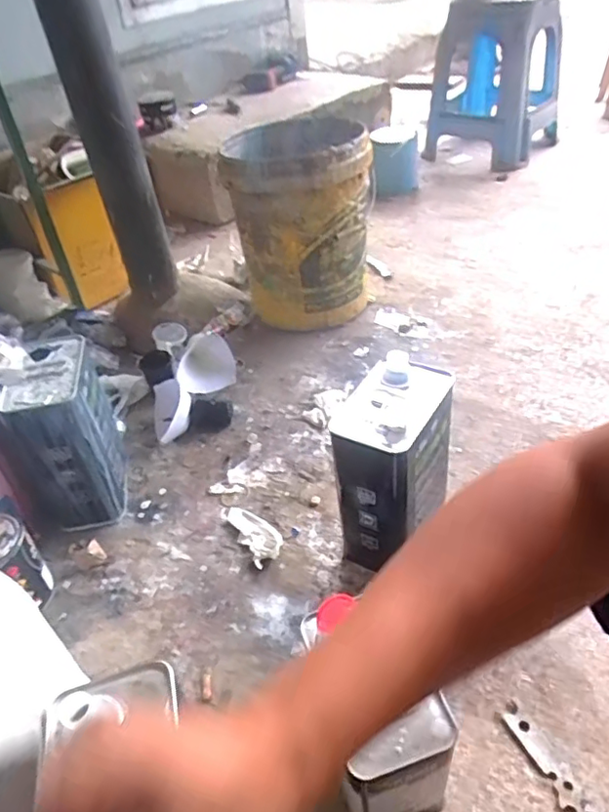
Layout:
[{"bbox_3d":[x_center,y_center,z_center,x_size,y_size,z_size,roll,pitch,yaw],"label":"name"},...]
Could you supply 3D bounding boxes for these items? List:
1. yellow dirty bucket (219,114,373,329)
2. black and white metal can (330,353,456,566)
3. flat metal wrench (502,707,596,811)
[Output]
[{"bbox_3d":[-0.012,-0.404,1.351,0.301,0.382,0.287,-7,39,2],"label":"yellow dirty bucket"},{"bbox_3d":[0.117,0.089,0.840,0.127,0.274,0.164,16,46,23],"label":"black and white metal can"},{"bbox_3d":[0.276,0.402,0.659,0.029,0.007,0.141,-19,43,-15],"label":"flat metal wrench"}]

